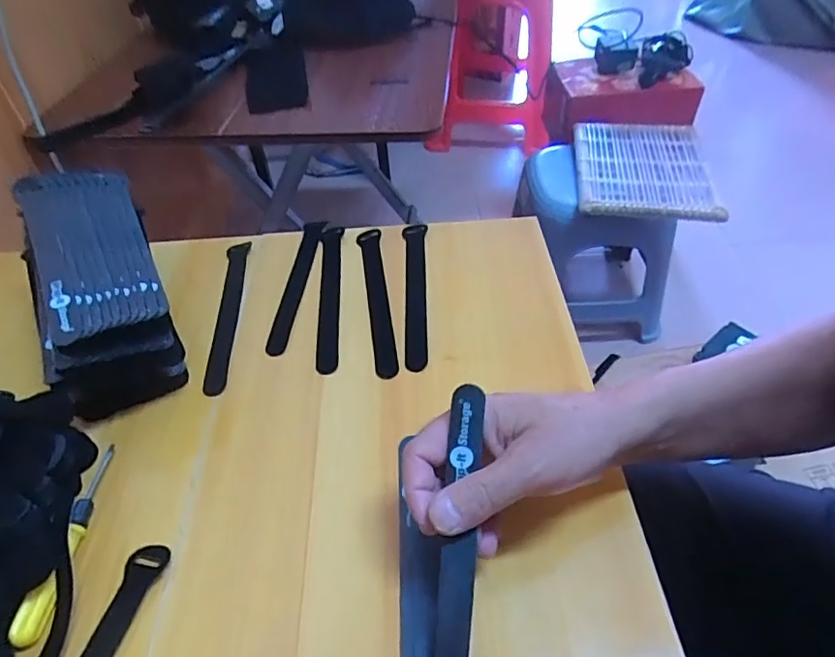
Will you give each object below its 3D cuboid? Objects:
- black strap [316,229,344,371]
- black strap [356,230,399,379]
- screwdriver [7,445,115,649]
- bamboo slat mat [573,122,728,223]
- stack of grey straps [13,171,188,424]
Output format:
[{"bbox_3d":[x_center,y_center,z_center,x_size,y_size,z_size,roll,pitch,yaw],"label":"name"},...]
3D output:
[{"bbox_3d":[-0.084,-0.032,0.509,0.022,0.009,0.190,-4,46,-1],"label":"black strap"},{"bbox_3d":[-0.038,-0.029,0.502,0.022,0.012,0.187,-7,46,-3],"label":"black strap"},{"bbox_3d":[-0.220,0.132,0.348,0.015,0.016,0.126,0,46,4],"label":"screwdriver"},{"bbox_3d":[0.400,-0.290,0.970,0.219,0.030,0.291,4,47,7],"label":"bamboo slat mat"},{"bbox_3d":[-0.258,-0.042,0.449,0.097,0.099,0.210,-18,61,-13],"label":"stack of grey straps"}]

